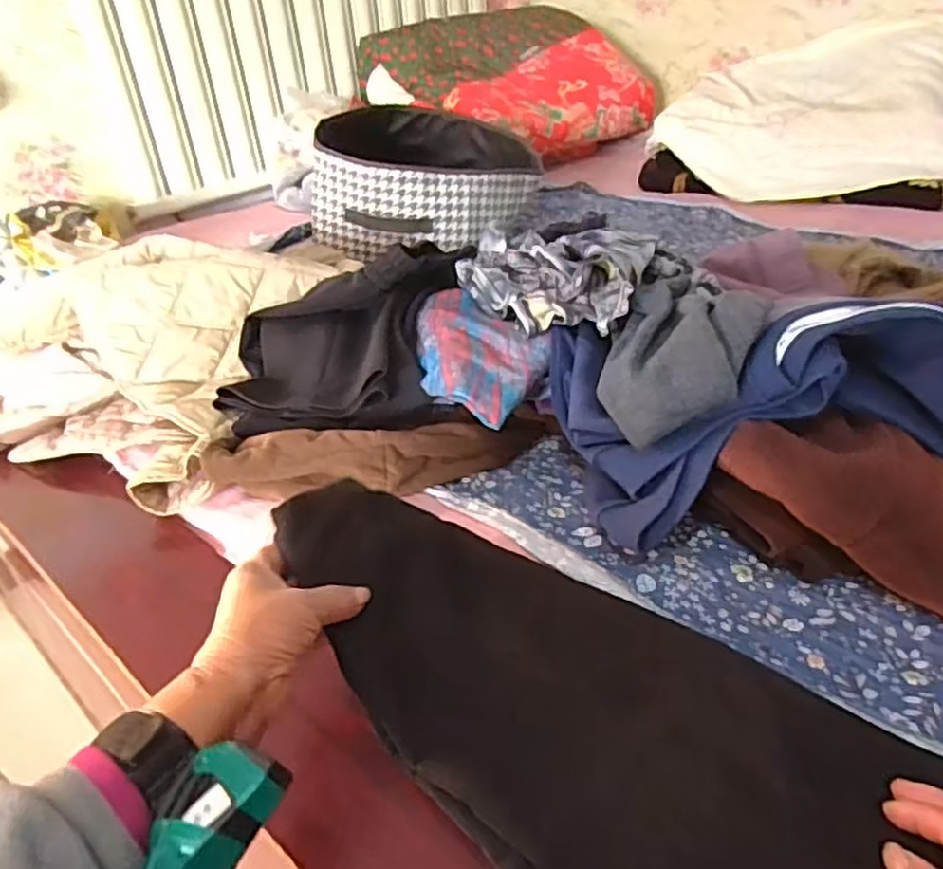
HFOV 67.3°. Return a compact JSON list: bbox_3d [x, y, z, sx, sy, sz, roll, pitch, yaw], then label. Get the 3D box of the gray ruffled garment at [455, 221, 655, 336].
[{"bbox_3d":[0.079,-0.168,0.741,0.202,0.072,0.143,7,34,19],"label":"gray ruffled garment"}]

